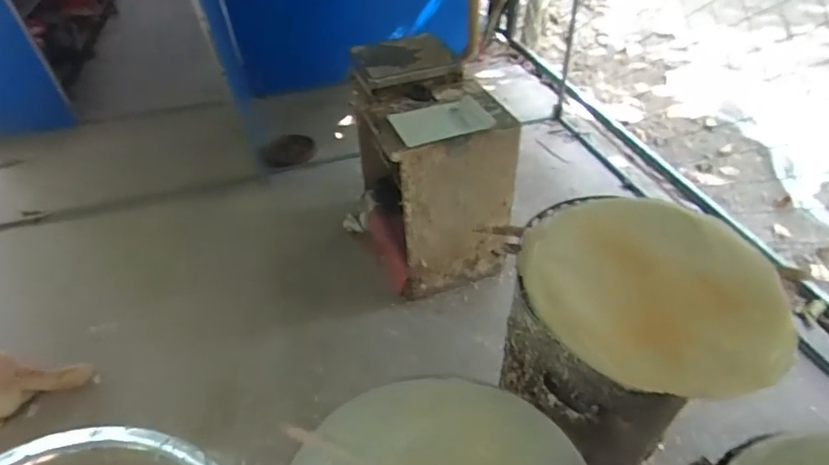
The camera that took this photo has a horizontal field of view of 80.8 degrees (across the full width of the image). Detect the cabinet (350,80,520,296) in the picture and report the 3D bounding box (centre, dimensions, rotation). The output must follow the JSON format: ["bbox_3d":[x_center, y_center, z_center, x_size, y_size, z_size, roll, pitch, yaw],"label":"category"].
[{"bbox_3d":[0.098,-0.139,1.716,0.428,0.600,0.414,-16,45,-14],"label":"cabinet"}]

